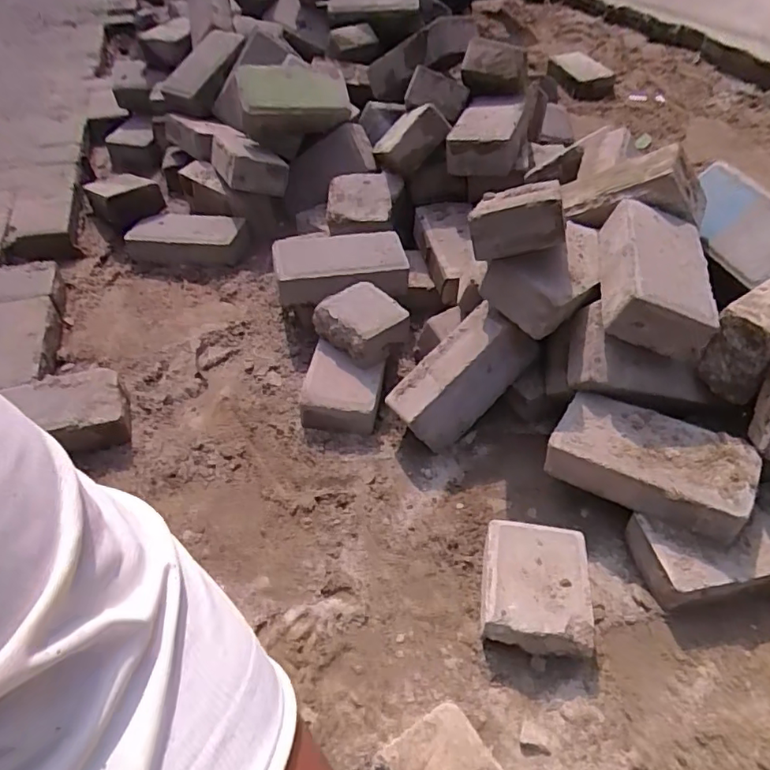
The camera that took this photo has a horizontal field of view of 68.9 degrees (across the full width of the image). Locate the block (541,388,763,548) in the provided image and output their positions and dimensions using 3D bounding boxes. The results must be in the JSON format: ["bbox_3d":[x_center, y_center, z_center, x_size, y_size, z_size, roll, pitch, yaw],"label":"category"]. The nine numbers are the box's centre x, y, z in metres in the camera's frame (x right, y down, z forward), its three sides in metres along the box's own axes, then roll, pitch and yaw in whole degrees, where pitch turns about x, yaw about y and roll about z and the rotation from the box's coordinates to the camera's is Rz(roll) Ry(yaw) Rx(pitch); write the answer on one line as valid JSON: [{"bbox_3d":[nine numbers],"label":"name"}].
[{"bbox_3d":[0.307,0.087,0.653,0.206,0.070,0.107,26,52,23],"label":"block"}]

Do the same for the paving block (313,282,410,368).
[{"bbox_3d":[-0.034,-0.089,0.838,0.106,0.062,0.109,-29,52,-24],"label":"paving block"}]

